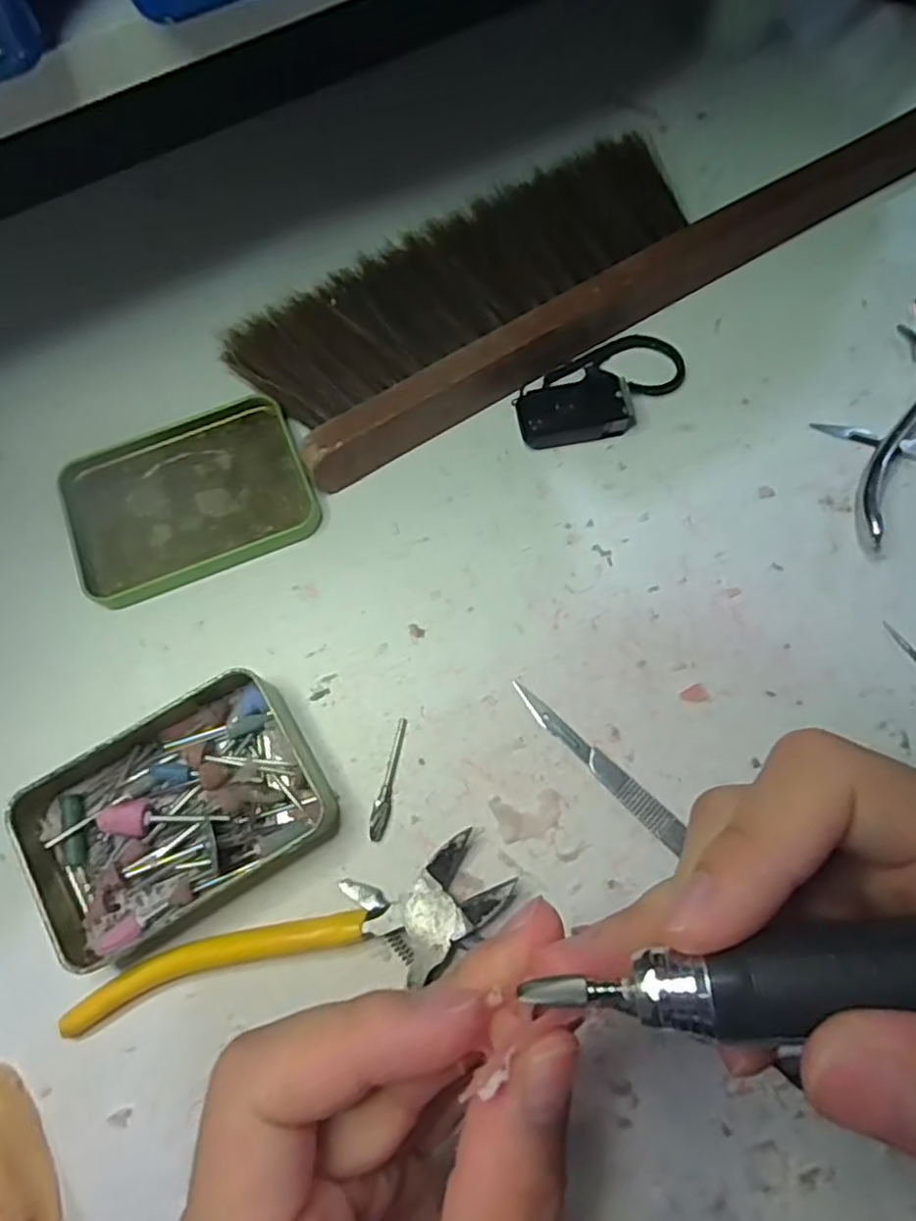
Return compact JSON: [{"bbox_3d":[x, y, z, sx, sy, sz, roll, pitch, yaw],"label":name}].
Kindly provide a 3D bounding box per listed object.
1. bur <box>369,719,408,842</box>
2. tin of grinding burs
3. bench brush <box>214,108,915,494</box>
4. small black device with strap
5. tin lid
[{"bbox_3d":[-0.025,0.062,0.249,0.006,0.004,0.044,12,72,7],"label":"bur"},{"bbox_3d":[-0.101,0.070,0.238,0.099,0.024,0.072,-31,73,-8],"label":"tin of grinding burs"},{"bbox_3d":[0.069,-0.173,0.309,0.344,0.030,0.090,-32,73,-8],"label":"bench brush"},{"bbox_3d":[0.062,-0.095,0.290,0.080,0.017,0.039,-26,72,-6],"label":"small black device with strap"},{"bbox_3d":[-0.113,-0.047,0.285,0.098,0.009,0.071,-22,72,-5],"label":"tin lid"}]

